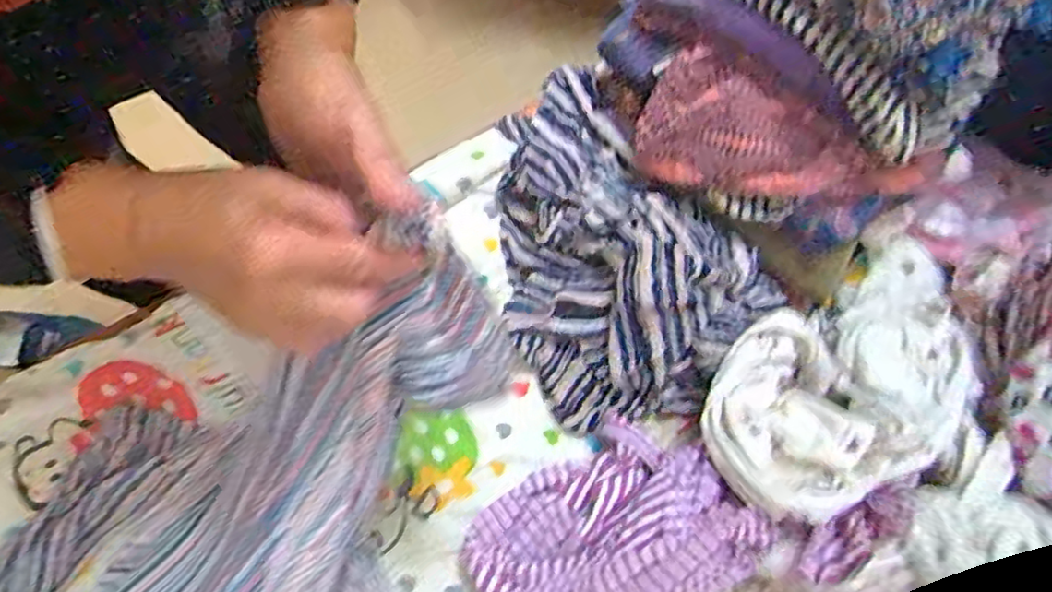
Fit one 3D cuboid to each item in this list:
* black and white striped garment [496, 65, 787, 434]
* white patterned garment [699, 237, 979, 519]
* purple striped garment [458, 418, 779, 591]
[{"bbox_3d":[0.070,-0.030,0.567,0.205,0.076,0.291,-31,78,-9],"label":"black and white striped garment"},{"bbox_3d":[0.270,0.063,0.522,0.277,0.070,0.161,-31,78,-24],"label":"white patterned garment"},{"bbox_3d":[0.059,0.195,0.504,0.210,0.078,0.143,-33,79,-10],"label":"purple striped garment"}]

